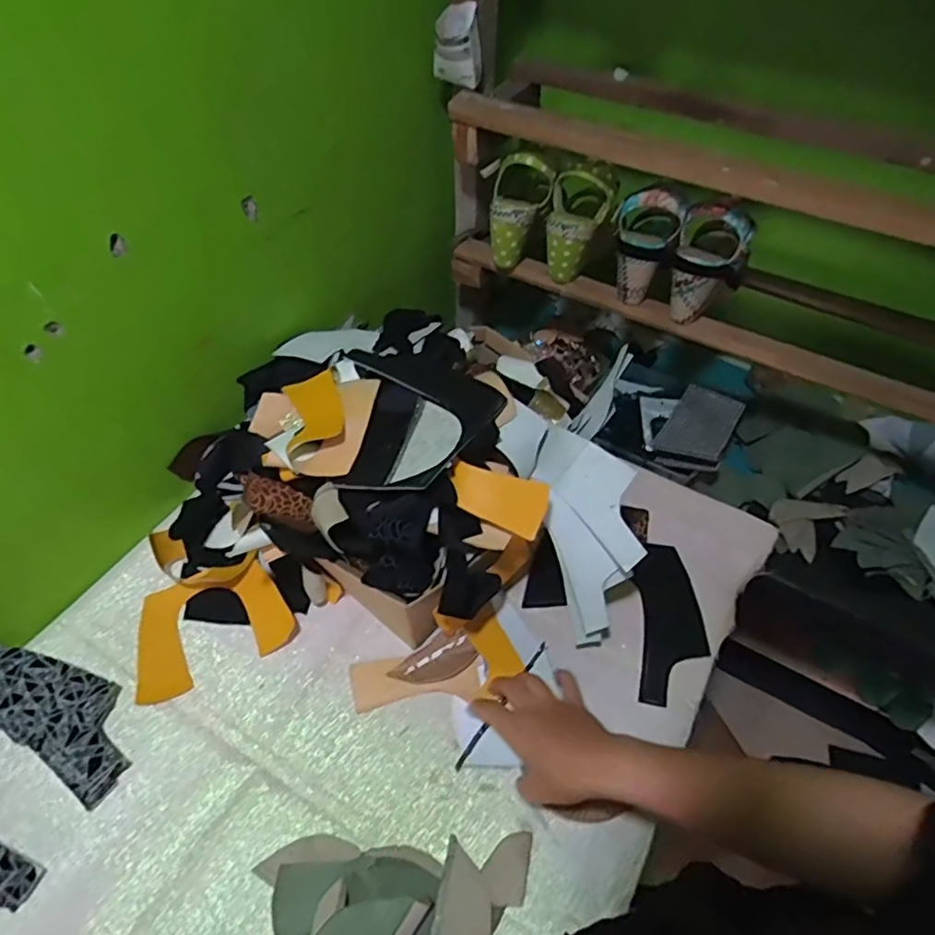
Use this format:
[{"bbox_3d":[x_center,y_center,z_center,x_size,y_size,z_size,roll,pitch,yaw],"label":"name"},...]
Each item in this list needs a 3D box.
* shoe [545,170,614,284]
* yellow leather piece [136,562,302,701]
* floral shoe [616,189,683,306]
[{"bbox_3d":[0.142,-0.314,0.782,0.077,0.127,0.071,12,52,7],"label":"shoe"},{"bbox_3d":[-0.266,0.158,0.620,0.153,0.020,0.111,-21,55,-19],"label":"yellow leather piece"},{"bbox_3d":[0.220,-0.279,0.752,0.080,0.127,0.073,16,52,10],"label":"floral shoe"}]

